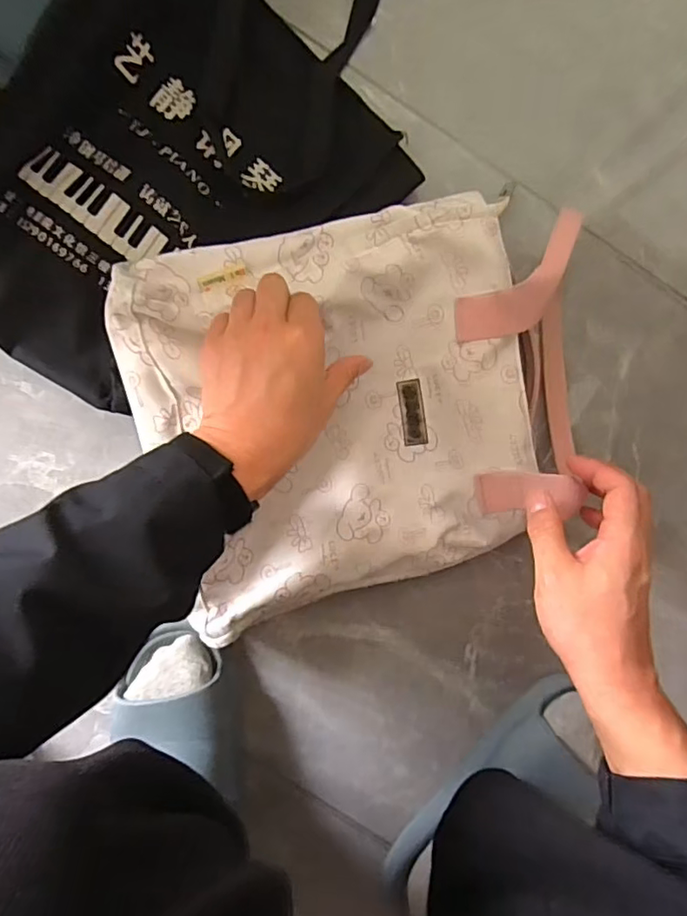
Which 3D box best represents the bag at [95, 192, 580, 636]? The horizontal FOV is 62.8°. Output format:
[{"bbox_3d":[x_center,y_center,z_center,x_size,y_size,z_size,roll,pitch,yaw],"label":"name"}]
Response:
[{"bbox_3d":[0.020,-0.041,0.460,0.362,0.092,0.302,-14,95,1],"label":"bag"}]

